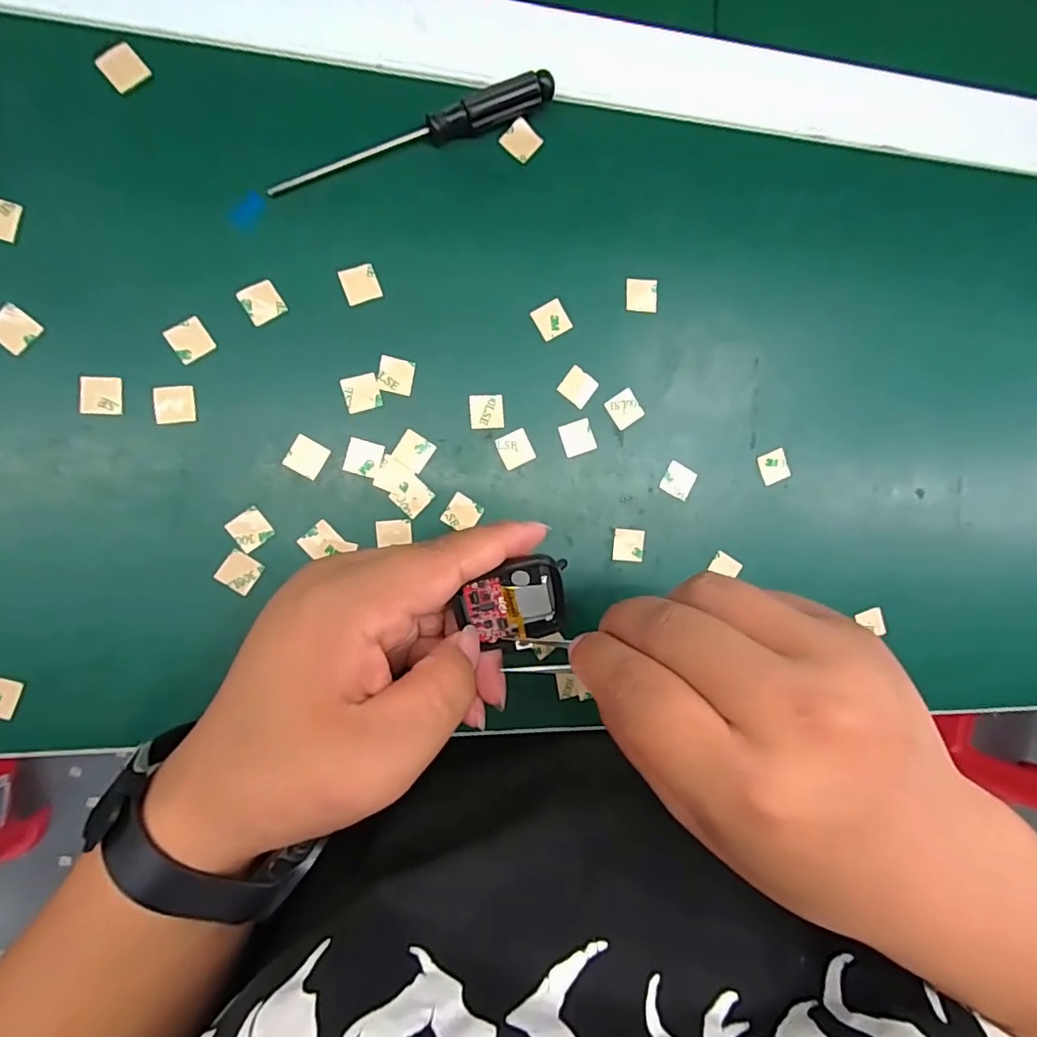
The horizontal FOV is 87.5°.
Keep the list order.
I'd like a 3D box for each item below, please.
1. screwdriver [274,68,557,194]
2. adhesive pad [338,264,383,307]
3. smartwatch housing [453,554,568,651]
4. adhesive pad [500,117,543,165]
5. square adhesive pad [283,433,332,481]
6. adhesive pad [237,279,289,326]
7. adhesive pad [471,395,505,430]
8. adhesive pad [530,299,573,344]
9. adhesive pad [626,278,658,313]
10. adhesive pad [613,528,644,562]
[{"bbox_3d":[-0.045,-0.168,0.237,0.131,0.013,0.011,-25,96,-8],"label":"screwdriver"},{"bbox_3d":[-0.070,-0.104,0.239,0.015,0.004,0.015,-21,96,-8],"label":"adhesive pad"},{"bbox_3d":[-0.003,0.033,0.216,0.043,0.013,0.038,-14,120,-3],"label":"smartwatch housing"},{"bbox_3d":[0.002,-0.175,0.249,0.016,0.004,0.015,40,86,-9],"label":"adhesive pad"},{"bbox_3d":[-0.093,-0.027,0.237,0.015,0.004,0.015,29,87,-9],"label":"square adhesive pad"},{"bbox_3d":[-0.110,-0.093,0.233,0.016,0.004,0.016,-36,97,-6],"label":"adhesive pad"},{"bbox_3d":[-0.014,-0.050,0.250,0.015,0.004,0.015,-5,93,-9],"label":"adhesive pad"},{"bbox_3d":[0.016,-0.094,0.254,0.016,0.004,0.016,-33,97,-7],"label":"adhesive pad"},{"bbox_3d":[0.060,-0.108,0.262,0.016,0.004,0.015,2,92,-10],"label":"adhesive pad"},{"bbox_3d":[0.054,0.013,0.263,0.015,0.004,0.015,5,92,-10],"label":"adhesive pad"}]

